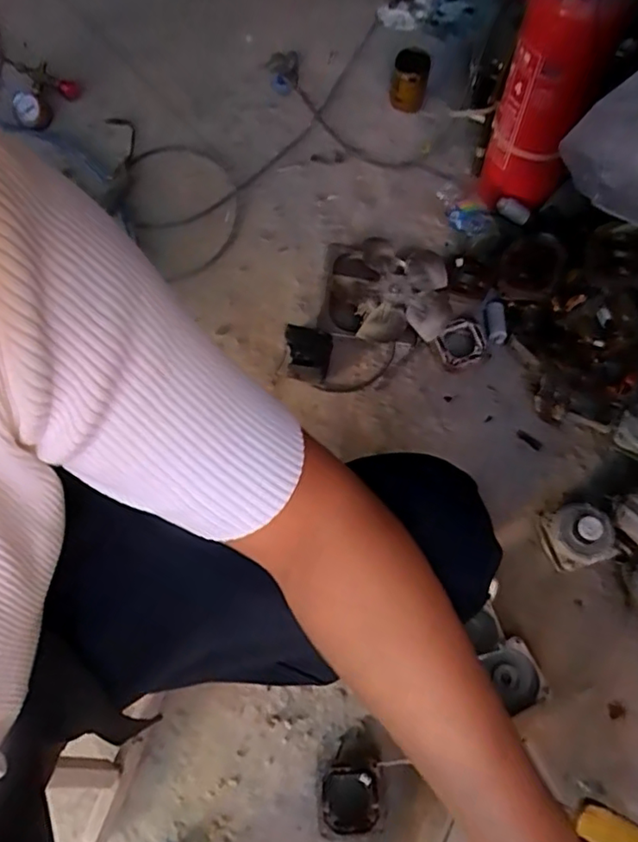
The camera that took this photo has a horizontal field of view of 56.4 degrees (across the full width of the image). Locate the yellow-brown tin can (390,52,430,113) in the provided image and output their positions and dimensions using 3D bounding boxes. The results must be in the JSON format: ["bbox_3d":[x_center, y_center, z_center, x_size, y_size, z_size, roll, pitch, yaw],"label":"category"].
[{"bbox_3d":[0.169,-0.633,1.099,0.064,0.095,0.068,0,69,1],"label":"yellow-brown tin can"}]

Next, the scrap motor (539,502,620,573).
[{"bbox_3d":[0.352,0.159,0.817,0.085,0.097,0.083,-18,70,-5],"label":"scrap motor"}]

